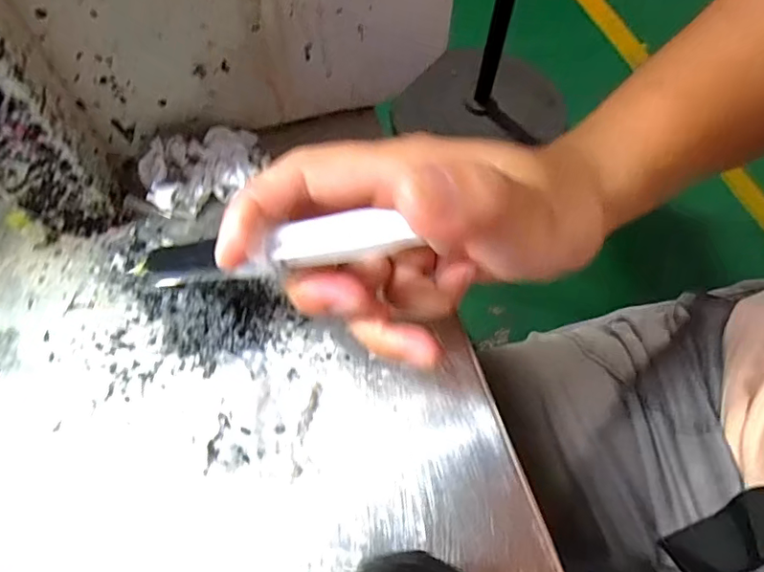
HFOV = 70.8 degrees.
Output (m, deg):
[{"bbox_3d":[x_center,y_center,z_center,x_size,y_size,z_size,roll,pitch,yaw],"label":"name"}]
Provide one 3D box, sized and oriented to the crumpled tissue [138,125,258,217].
[{"bbox_3d":[-0.095,-0.064,0.288,0.062,0.028,0.037,-27,67,-12],"label":"crumpled tissue"}]

